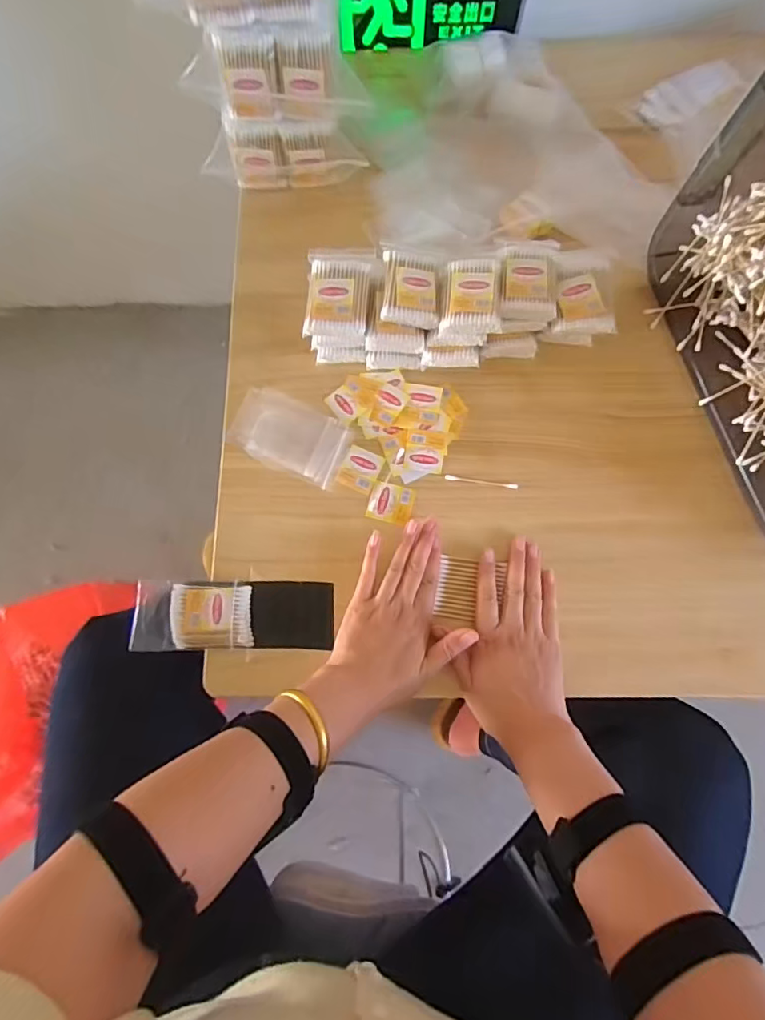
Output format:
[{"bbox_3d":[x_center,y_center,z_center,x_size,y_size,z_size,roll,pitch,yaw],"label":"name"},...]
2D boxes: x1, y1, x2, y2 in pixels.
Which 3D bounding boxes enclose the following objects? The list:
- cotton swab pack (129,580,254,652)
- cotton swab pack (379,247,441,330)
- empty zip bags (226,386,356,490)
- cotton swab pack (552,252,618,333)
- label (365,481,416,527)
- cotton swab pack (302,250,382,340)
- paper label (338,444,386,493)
[{"bbox_3d":[-0.180,0.100,0.491,0.109,0.013,0.062,-1,76,1],"label":"cotton swab pack"},{"bbox_3d":[0.028,-0.215,0.502,0.056,0.010,0.071,6,81,-14],"label":"cotton swab pack"},{"bbox_3d":[-0.094,-0.077,0.525,0.118,0.011,0.074,23,78,7],"label":"empty zip bags"},{"bbox_3d":[0.197,-0.215,0.506,0.059,0.032,0.074,-2,76,1],"label":"cotton swab pack"},{"bbox_3d":[0.009,-0.006,0.515,0.044,0.004,0.039,13,77,5],"label":"label"},{"bbox_3d":[-0.040,-0.215,0.501,0.067,0.016,0.092,2,76,2],"label":"cotton swab pack"},{"bbox_3d":[-0.021,-0.041,0.523,0.037,0.004,0.044,20,77,6],"label":"paper label"}]

